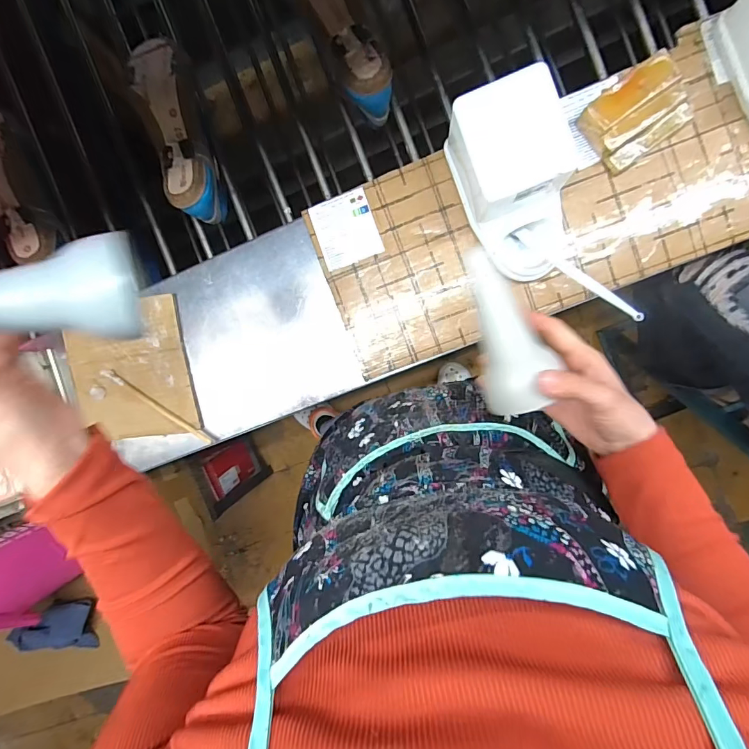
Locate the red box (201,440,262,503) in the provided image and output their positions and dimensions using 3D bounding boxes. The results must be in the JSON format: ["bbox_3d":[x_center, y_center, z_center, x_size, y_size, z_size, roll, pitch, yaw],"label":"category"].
[{"bbox_3d":[-0.405,0.263,1.205,0.028,0.250,0.116,-26,88,8],"label":"red box"}]

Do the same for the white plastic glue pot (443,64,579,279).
[{"bbox_3d":[0.154,-0.202,0.459,0.099,0.106,0.178,-20,89,9],"label":"white plastic glue pot"}]

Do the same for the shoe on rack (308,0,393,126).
[{"bbox_3d":[-0.044,-0.449,0.541,0.081,0.072,0.240,-26,88,8],"label":"shoe on rack"}]

